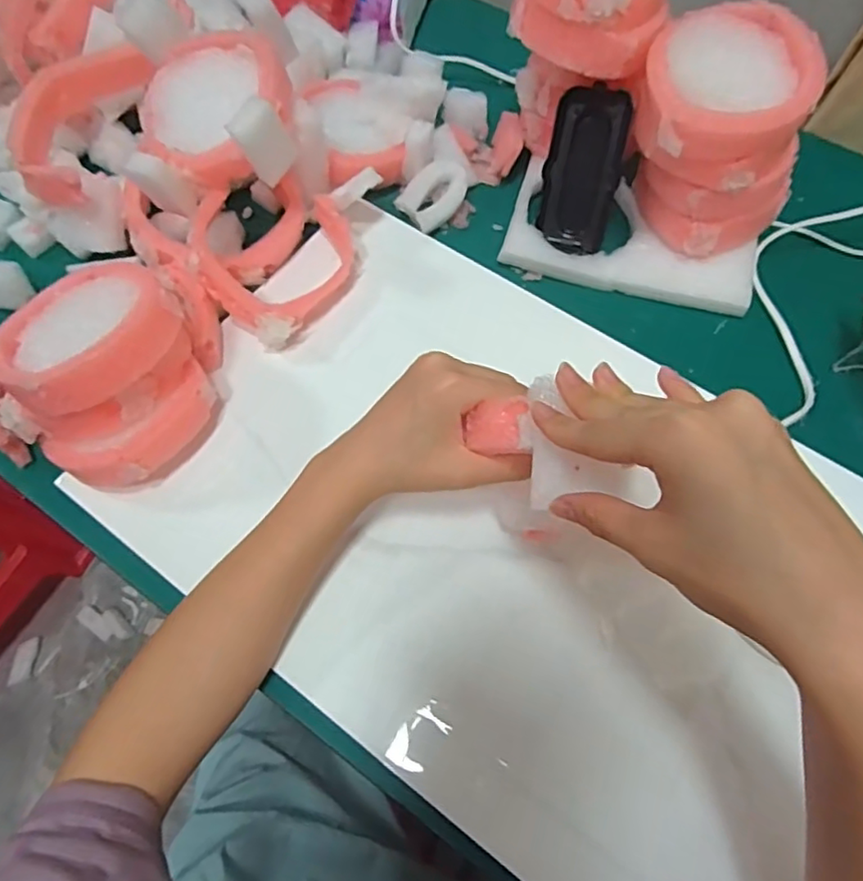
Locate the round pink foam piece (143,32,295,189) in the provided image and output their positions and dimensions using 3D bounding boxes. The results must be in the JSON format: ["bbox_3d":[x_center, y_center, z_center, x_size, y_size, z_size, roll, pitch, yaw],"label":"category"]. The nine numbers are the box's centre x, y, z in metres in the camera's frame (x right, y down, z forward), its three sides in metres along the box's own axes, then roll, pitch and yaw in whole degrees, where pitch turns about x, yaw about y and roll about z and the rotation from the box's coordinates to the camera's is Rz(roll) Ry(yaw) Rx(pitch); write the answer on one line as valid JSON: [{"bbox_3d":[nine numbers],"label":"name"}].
[{"bbox_3d":[-0.142,-0.220,0.403,0.098,0.027,0.089,-40,83,3],"label":"round pink foam piece"}]

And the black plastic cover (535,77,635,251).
[{"bbox_3d":[0.109,-0.194,0.449,0.051,0.106,0.024,8,27,5],"label":"black plastic cover"}]

